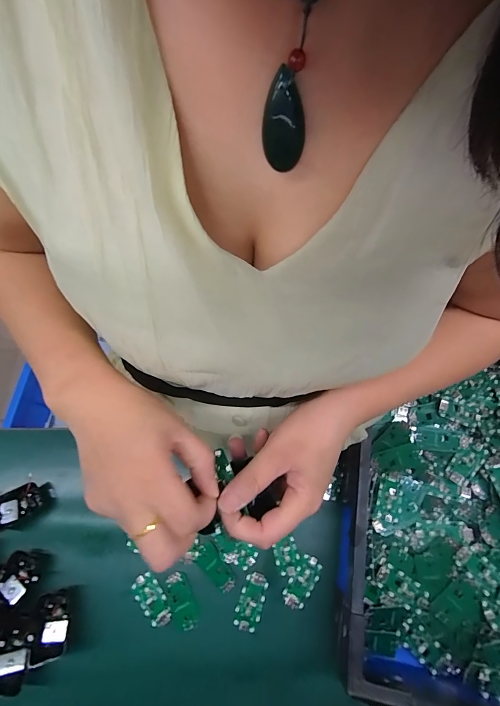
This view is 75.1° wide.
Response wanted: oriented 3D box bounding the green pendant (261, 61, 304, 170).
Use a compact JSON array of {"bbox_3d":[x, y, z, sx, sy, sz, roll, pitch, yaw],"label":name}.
[{"bbox_3d":[0.012,-0.086,0.123,0.015,0.032,0.004,10,56,13],"label":"green pendant"}]

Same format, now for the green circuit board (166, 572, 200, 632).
[{"bbox_3d":[-0.089,0.322,0.421,0.031,0.004,0.064,-23,69,-9],"label":"green circuit board"}]

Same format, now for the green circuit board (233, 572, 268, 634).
[{"bbox_3d":[0.002,0.325,0.425,0.031,0.004,0.065,17,68,7],"label":"green circuit board"}]

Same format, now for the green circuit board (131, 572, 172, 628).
[{"bbox_3d":[-0.128,0.324,0.427,0.033,0.005,0.065,-42,73,-16],"label":"green circuit board"}]

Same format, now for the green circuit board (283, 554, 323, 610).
[{"bbox_3d":[0.070,0.304,0.432,0.030,0.004,0.063,33,71,13],"label":"green circuit board"}]

